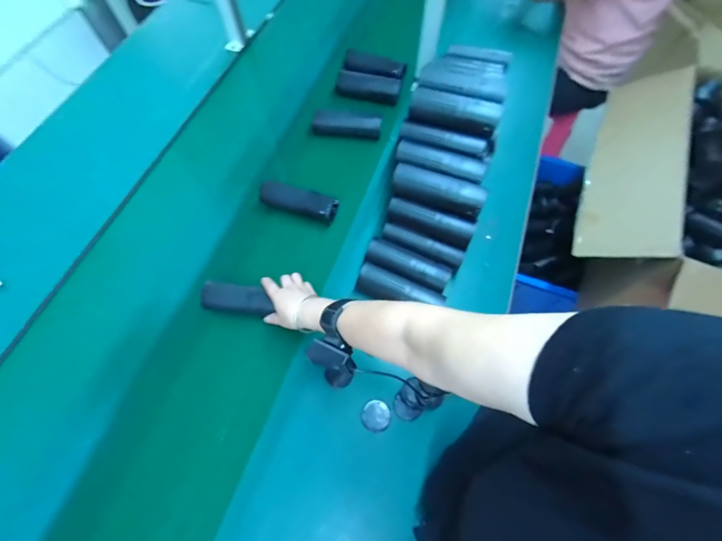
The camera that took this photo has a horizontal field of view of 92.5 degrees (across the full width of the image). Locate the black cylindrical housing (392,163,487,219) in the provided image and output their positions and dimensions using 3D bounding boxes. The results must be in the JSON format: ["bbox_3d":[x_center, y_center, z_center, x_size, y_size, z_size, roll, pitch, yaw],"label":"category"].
[{"bbox_3d":[0.135,-0.144,0.612,0.162,0.042,0.052,22,67,9],"label":"black cylindrical housing"}]

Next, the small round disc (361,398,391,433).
[{"bbox_3d":[0.026,0.247,0.589,0.049,0.012,0.049,0,66,0],"label":"small round disc"}]

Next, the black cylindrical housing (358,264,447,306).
[{"bbox_3d":[0.070,0.039,0.642,0.160,0.049,0.054,23,67,10],"label":"black cylindrical housing"}]

